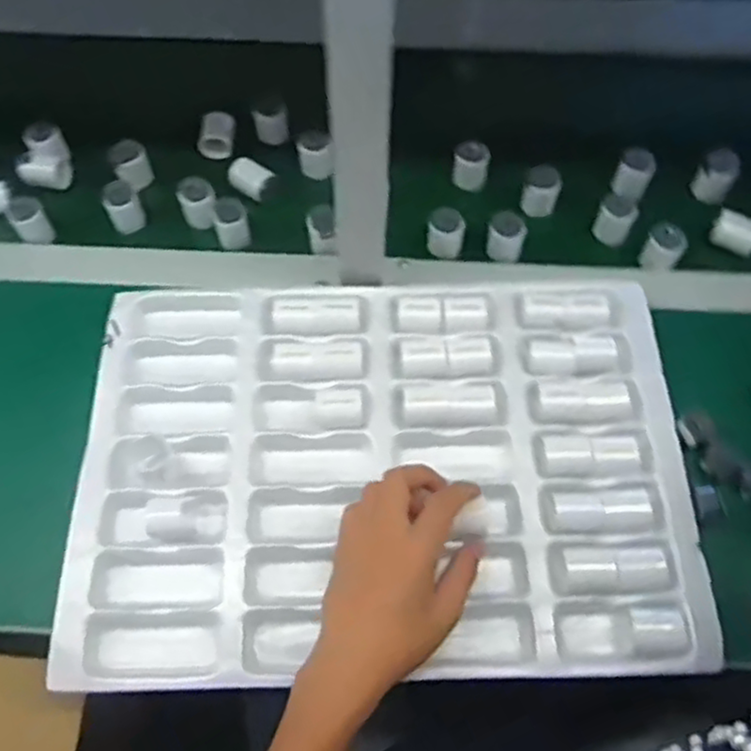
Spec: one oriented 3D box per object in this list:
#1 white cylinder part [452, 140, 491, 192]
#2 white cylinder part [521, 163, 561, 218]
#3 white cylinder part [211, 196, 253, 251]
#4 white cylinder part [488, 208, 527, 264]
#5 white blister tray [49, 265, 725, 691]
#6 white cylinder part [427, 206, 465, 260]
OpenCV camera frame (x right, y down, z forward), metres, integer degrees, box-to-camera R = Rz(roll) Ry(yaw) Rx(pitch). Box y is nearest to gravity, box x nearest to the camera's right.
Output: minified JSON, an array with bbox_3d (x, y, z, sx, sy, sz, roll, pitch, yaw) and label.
[{"bbox_3d":[0.093,-0.204,0.719,0.034,0.040,0.028,10,65,3],"label":"white cylinder part"},{"bbox_3d":[0.157,-0.175,0.704,0.032,0.036,0.037,10,63,4],"label":"white cylinder part"},{"bbox_3d":[-0.135,-0.143,0.698,0.031,0.040,0.031,-10,65,-6],"label":"white cylinder part"},{"bbox_3d":[0.120,-0.129,0.673,0.032,0.039,0.028,16,64,8],"label":"white cylinder part"},{"bbox_3d":[0.007,0.065,0.572,0.451,0.039,0.317,-1,63,-1],"label":"white blister tray"},{"bbox_3d":[0.065,-0.133,0.677,0.031,0.038,0.028,19,65,9],"label":"white cylinder part"}]

